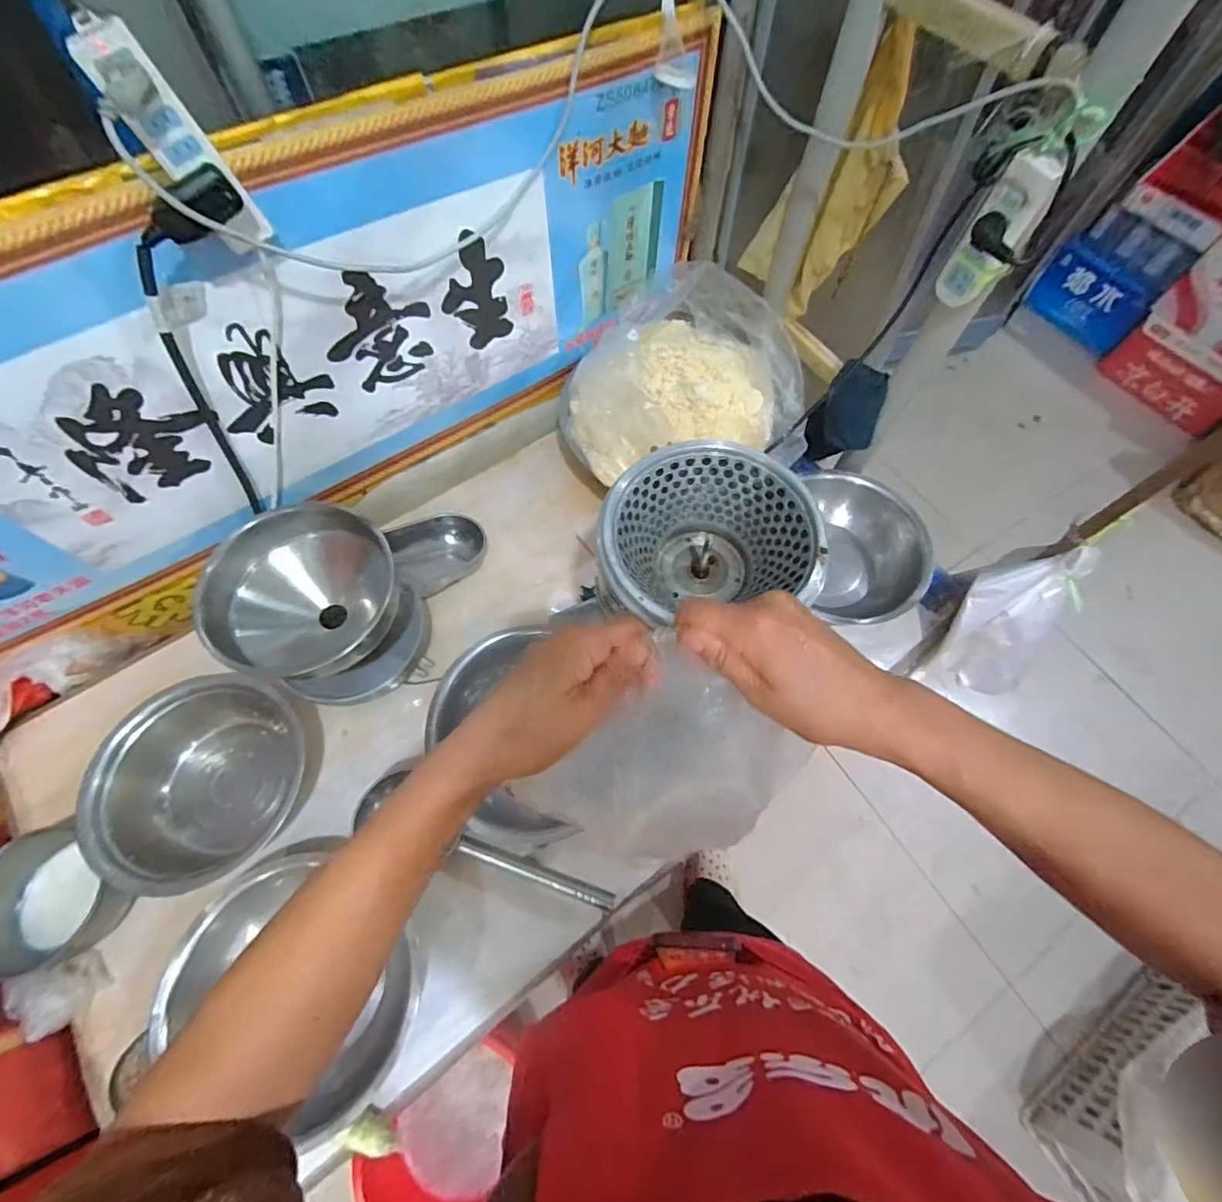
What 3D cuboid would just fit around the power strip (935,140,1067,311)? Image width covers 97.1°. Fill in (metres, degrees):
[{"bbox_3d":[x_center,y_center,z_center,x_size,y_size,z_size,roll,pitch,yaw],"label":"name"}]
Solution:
[{"bbox_3d":[0.471,-0.446,0.656,0.066,0.165,0.030,26,68,10],"label":"power strip"}]

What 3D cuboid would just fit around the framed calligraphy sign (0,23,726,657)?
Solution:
[{"bbox_3d":[-0.460,-0.337,0.770,1.498,0.453,0.064,-31,70,-14],"label":"framed calligraphy sign"}]

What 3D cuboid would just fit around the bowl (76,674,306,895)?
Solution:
[{"bbox_3d":[-0.590,0.265,0.798,0.261,0.112,0.276,1,66,-1],"label":"bowl"}]

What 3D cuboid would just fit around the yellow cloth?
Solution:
[{"bbox_3d":[0.348,-0.658,0.866,0.209,0.366,0.055,19,67,7],"label":"yellow cloth"}]

